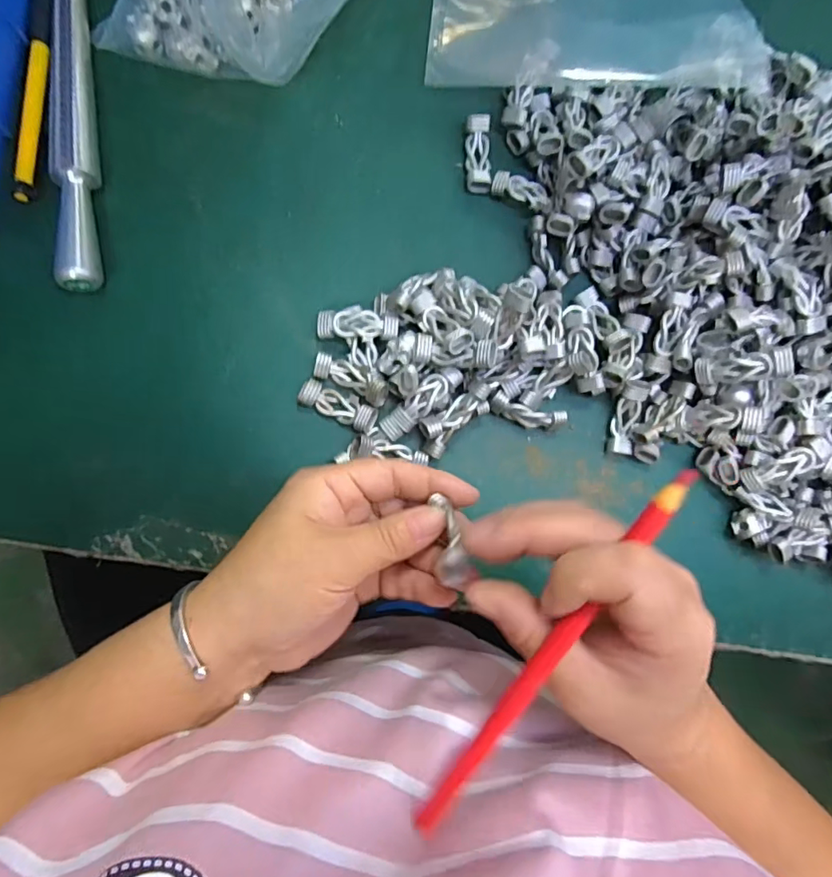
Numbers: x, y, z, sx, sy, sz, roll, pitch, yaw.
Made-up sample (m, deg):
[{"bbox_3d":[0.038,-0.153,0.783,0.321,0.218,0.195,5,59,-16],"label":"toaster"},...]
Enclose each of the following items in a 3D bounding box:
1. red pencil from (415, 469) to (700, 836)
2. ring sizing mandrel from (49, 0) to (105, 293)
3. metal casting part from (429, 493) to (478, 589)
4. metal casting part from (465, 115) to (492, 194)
[{"bbox_3d":[0.050,0.083,0.201,0.010,0.008,0.172,34,97,-2],"label":"red pencil"},{"bbox_3d":[-0.193,-0.196,0.299,0.020,0.020,0.231,-5,86,-7],"label":"ring sizing mandrel"},{"bbox_3d":[0.015,0.044,0.230,0.014,0.045,0.014,1,125,-6],"label":"metal casting part"},{"bbox_3d":[0.039,-0.175,0.328,0.015,0.008,0.046,0,85,-6],"label":"metal casting part"}]

